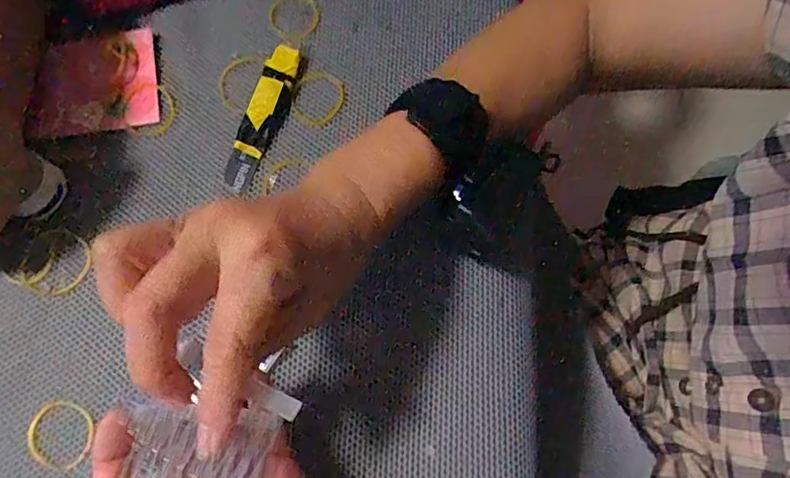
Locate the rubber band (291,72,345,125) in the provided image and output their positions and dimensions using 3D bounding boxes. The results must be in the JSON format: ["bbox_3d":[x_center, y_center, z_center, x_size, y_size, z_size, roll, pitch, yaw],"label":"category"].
[{"bbox_3d":[-0.049,-0.091,0.347,0.032,0.004,0.035,0,83,-4],"label":"rubber band"}]

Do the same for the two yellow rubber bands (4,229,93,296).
[{"bbox_3d":[-0.199,0.015,0.313,0.038,0.004,0.044,37,76,11],"label":"two yellow rubber bands"}]

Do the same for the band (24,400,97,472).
[{"bbox_3d":[-0.175,0.102,0.283,0.039,0.004,0.031,15,69,14],"label":"band"}]

